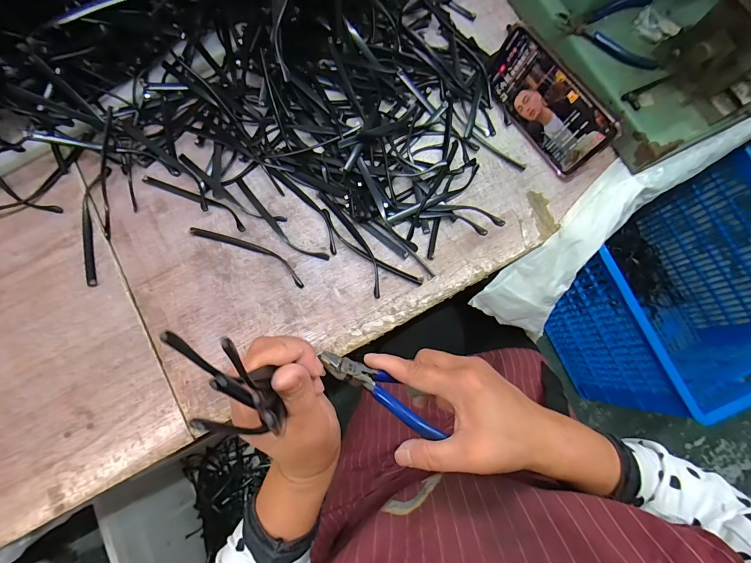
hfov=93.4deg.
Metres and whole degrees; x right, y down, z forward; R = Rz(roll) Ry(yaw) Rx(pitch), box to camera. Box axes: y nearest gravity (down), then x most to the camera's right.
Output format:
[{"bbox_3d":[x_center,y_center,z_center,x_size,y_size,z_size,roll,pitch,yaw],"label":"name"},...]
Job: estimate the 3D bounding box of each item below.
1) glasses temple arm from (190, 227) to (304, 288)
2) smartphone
[{"bbox_3d":[-0.137,-0.032,0.384,0.137,0.009,0.021,24,78,4],"label":"glasses temple arm"},{"bbox_3d":[0.189,-0.199,0.395,0.007,0.078,0.163,-32,82,-26],"label":"smartphone"}]

